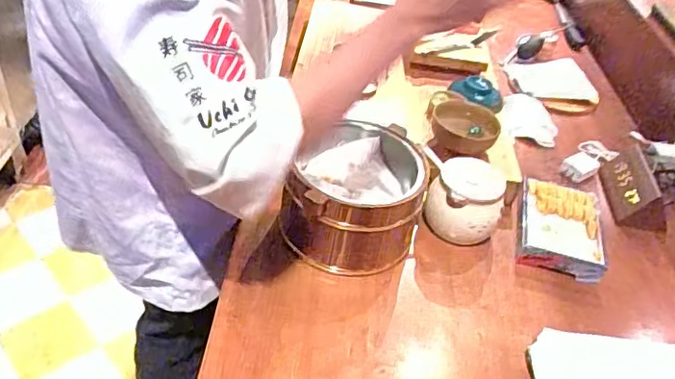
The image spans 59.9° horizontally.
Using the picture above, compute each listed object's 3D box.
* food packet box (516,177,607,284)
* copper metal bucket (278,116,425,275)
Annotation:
[{"bbox_3d":[0.342,0.058,0.902,0.125,0.042,0.175,13,39,6],"label":"food packet box"},{"bbox_3d":[0.022,0.012,0.823,0.186,0.132,0.191,14,39,7],"label":"copper metal bucket"}]

